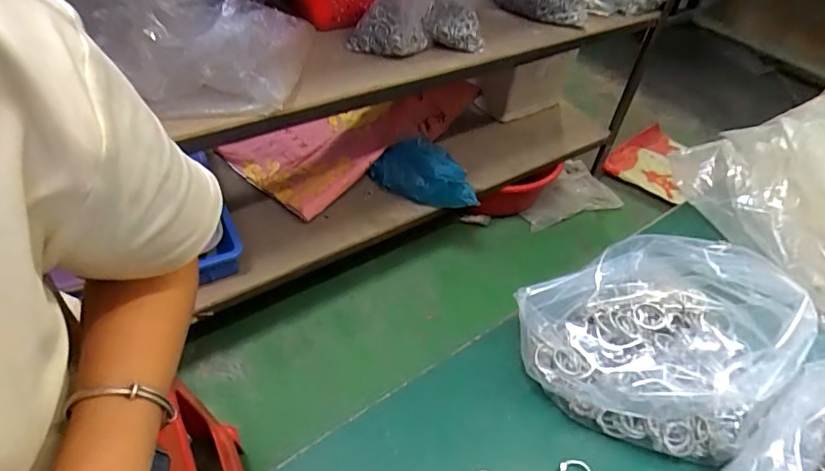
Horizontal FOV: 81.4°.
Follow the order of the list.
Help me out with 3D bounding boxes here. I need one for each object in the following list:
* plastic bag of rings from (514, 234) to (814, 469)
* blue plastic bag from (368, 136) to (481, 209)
[{"bbox_3d":[0.151,0.056,0.317,0.153,0.104,0.107,20,46,13],"label":"plastic bag of rings"},{"bbox_3d":[0.036,-0.151,1.212,0.273,0.153,0.116,29,49,21],"label":"blue plastic bag"}]

